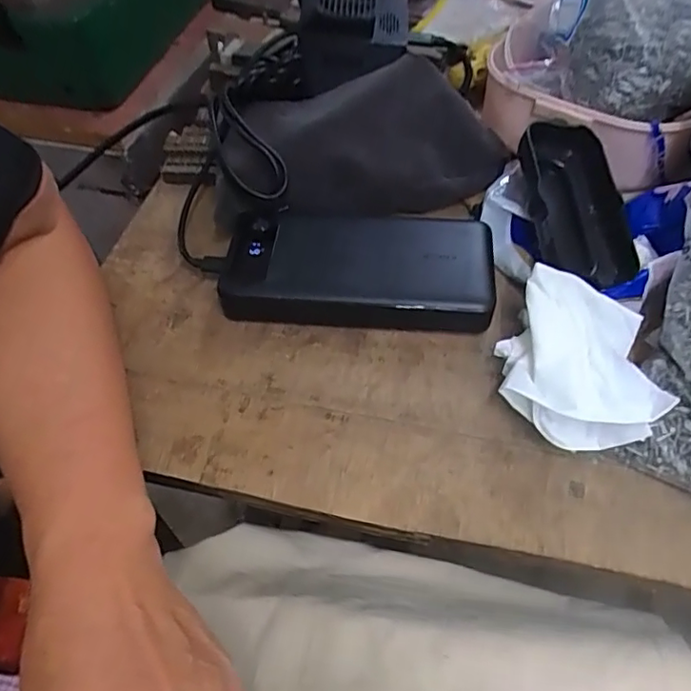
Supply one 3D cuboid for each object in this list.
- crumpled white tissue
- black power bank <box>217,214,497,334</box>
[{"bbox_3d":[0.115,0.010,0.292,0.073,0.042,0.082,11,55,9],"label":"crumpled white tissue"},{"bbox_3d":[0.009,-0.045,0.344,0.158,0.028,0.069,4,54,5],"label":"black power bank"}]

